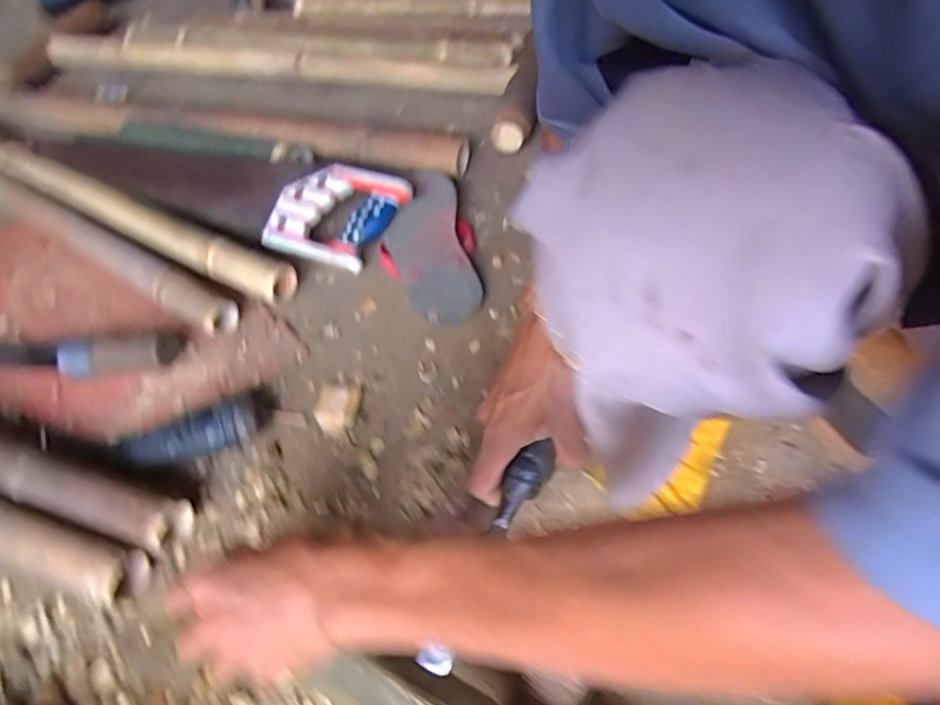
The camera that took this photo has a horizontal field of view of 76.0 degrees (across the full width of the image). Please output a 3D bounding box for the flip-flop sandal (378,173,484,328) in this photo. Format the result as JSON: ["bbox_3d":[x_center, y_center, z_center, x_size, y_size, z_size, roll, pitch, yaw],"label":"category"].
[{"bbox_3d":[-0.048,-0.120,0.688,0.104,0.053,0.217,-7,52,-2],"label":"flip-flop sandal"}]

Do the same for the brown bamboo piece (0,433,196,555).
[{"bbox_3d":[-0.560,0.064,0.564,0.680,0.055,0.046,13,54,13],"label":"brown bamboo piece"}]

